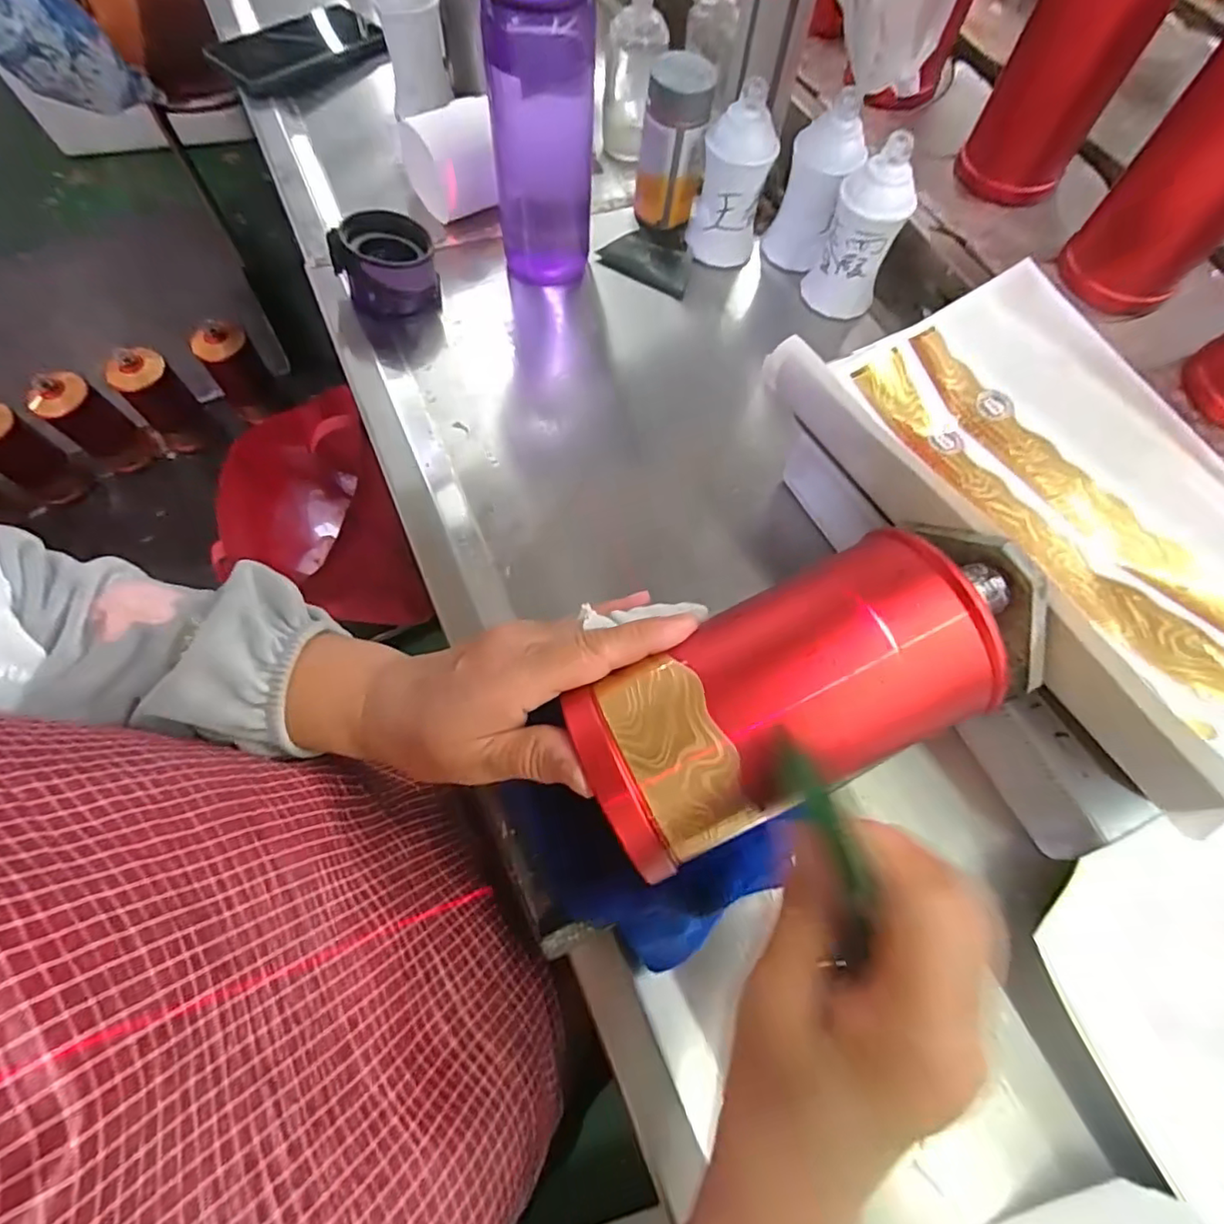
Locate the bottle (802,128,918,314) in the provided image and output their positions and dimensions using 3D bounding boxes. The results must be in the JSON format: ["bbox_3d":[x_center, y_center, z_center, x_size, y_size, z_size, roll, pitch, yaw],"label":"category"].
[{"bbox_3d":[0.192,-0.292,0.460,0.051,0.112,0.047,2,67,-1],"label":"bottle"}]

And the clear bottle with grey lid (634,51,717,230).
[{"bbox_3d":[0.050,-0.383,0.489,0.055,0.106,0.044,15,67,4],"label":"clear bottle with grey lid"}]

